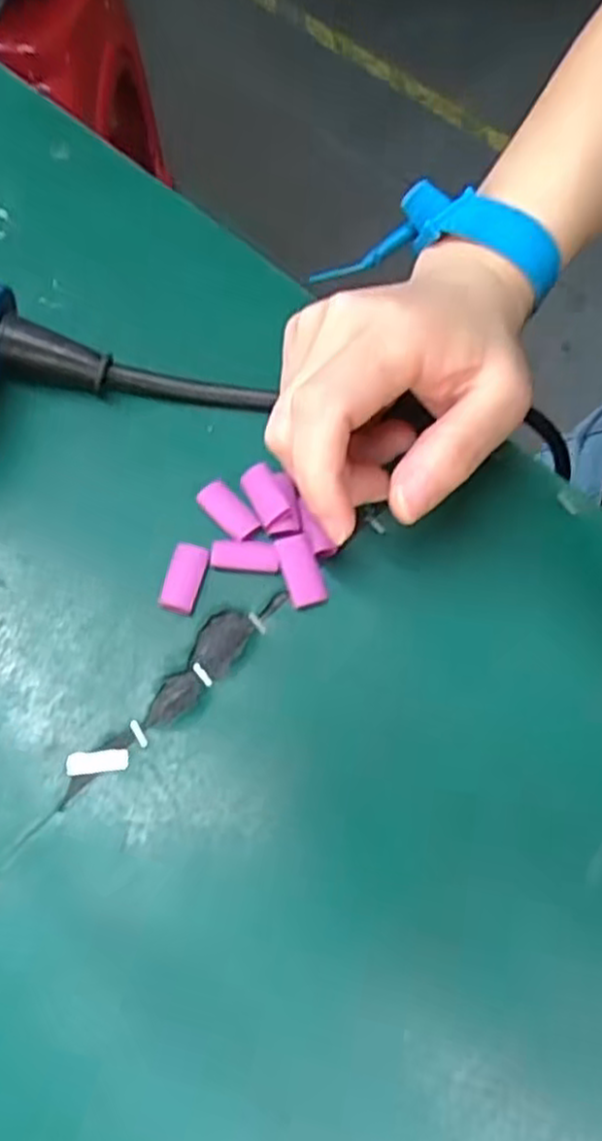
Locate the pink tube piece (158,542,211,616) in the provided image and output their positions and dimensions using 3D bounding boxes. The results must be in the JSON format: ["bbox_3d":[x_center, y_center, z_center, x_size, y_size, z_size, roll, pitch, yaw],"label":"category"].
[{"bbox_3d":[-0.042,0.003,0.280,0.013,0.005,0.026,12,65,3],"label":"pink tube piece"}]

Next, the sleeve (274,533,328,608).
[{"bbox_3d":[0.000,0.000,0.282,0.013,0.004,0.027,-17,80,-11],"label":"sleeve"}]

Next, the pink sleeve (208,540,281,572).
[{"bbox_3d":[-0.020,-0.006,0.284,0.024,0.004,0.011,6,65,0],"label":"pink sleeve"}]

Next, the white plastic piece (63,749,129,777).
[{"bbox_3d":[-0.066,0.062,0.251,0.019,0.004,0.007,-4,65,-5],"label":"white plastic piece"}]

